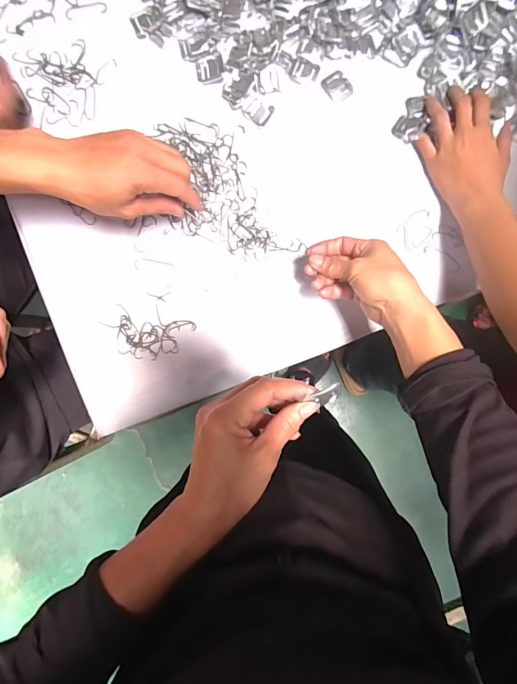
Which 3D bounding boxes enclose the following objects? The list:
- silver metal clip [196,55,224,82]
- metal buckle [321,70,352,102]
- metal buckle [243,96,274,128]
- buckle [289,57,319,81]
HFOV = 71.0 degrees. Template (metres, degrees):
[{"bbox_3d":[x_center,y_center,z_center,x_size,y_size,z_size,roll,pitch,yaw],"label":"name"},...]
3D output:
[{"bbox_3d":[-0.058,-0.328,0.435,0.032,0.008,0.026,-16,97,-6],"label":"silver metal clip"},{"bbox_3d":[0.098,-0.315,0.447,0.030,0.007,0.034,-38,99,-4],"label":"metal buckle"},{"bbox_3d":[0.000,-0.279,0.437,0.029,0.004,0.029,40,88,-9],"label":"metal buckle"},{"bbox_3d":[0.057,-0.335,0.444,0.035,0.004,0.025,11,93,-9],"label":"buckle"}]

